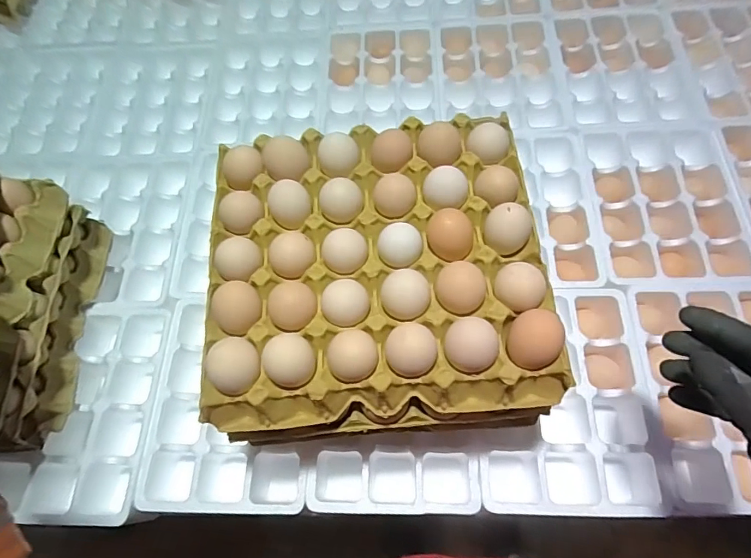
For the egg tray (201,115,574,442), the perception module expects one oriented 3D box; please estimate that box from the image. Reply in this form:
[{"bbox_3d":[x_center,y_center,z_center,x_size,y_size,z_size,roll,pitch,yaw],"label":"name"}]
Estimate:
[{"bbox_3d":[-0.001,-0.012,0.394,0.282,0.063,0.272,-5,65,2],"label":"egg tray"}]

